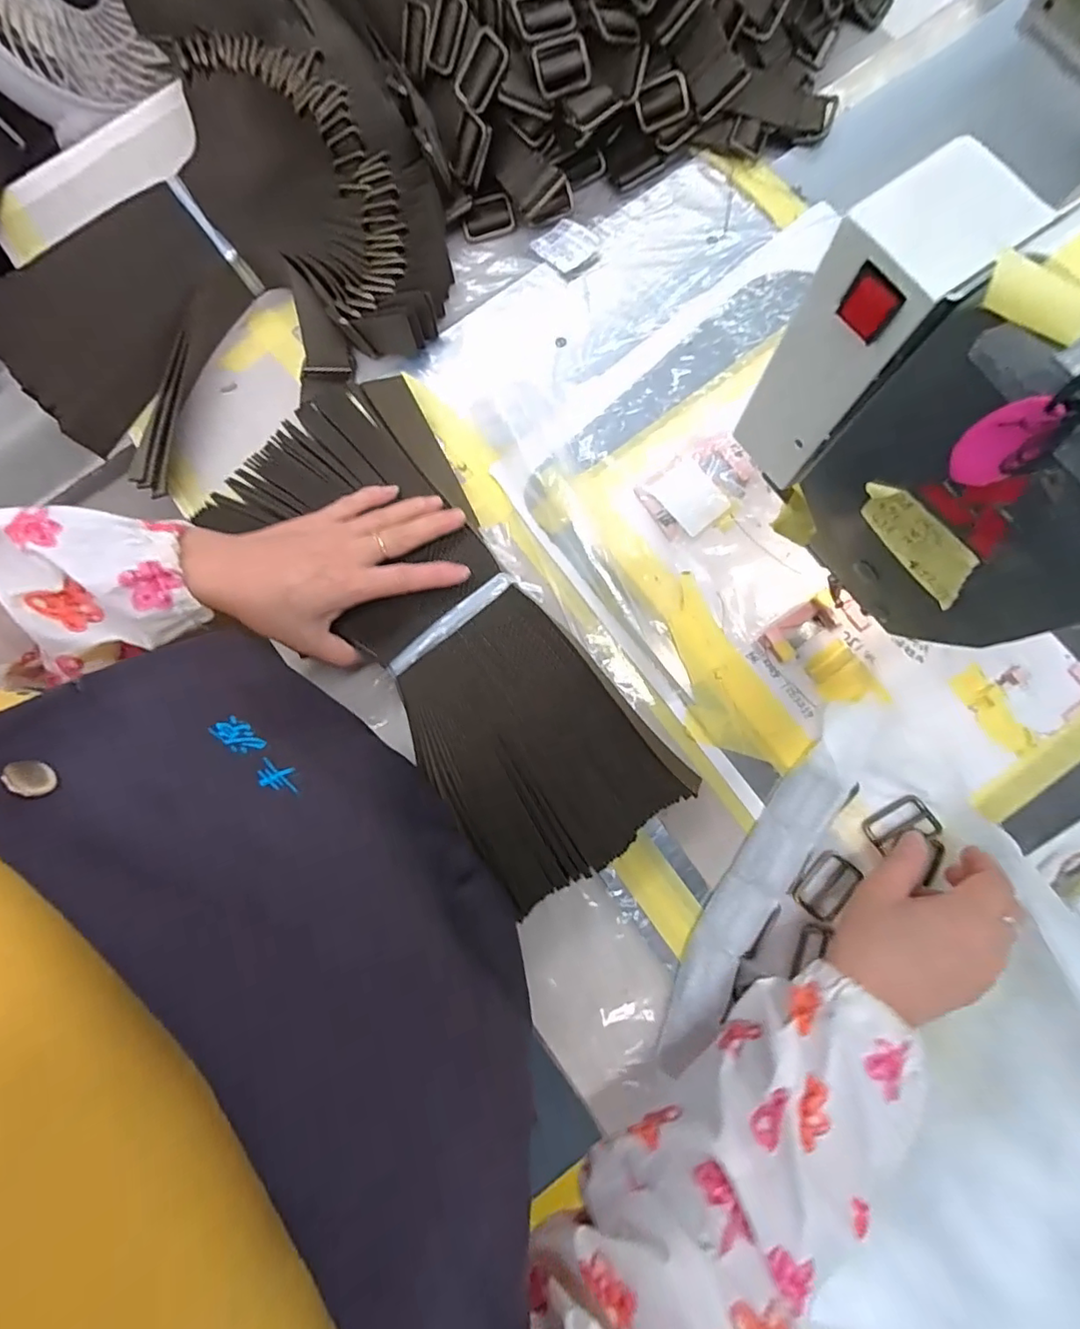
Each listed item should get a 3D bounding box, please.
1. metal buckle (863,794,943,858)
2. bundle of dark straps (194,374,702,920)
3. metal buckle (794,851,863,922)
[{"bbox_3d":[0.240,0.108,0.373,0.044,0.010,0.027,-26,80,-4],"label":"metal buckle"},{"bbox_3d":[-0.070,-0.030,0.388,0.148,0.032,0.379,-33,81,-6],"label":"bundle of dark straps"},{"bbox_3d":[0.191,0.147,0.371,0.029,0.006,0.042,41,82,8],"label":"metal buckle"}]

